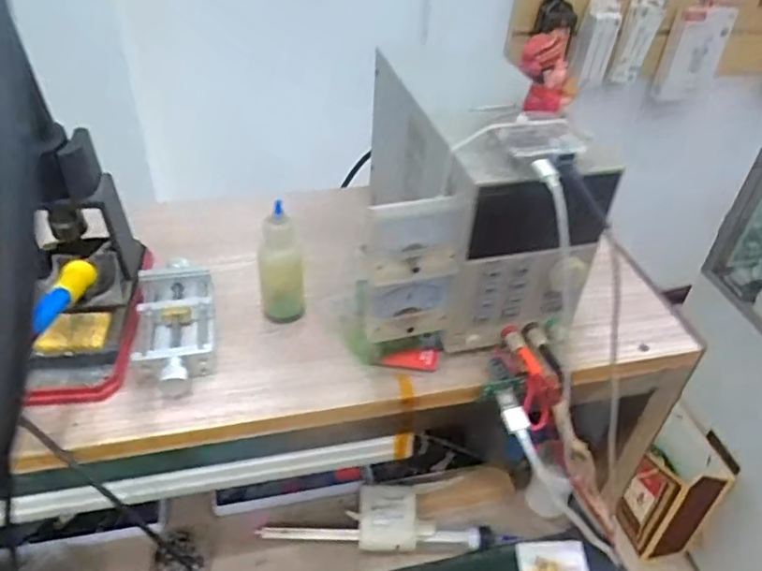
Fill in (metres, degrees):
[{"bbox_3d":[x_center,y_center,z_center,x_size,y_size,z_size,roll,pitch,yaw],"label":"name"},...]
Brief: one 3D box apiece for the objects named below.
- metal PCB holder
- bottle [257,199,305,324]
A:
[{"bbox_3d":[-0.164,0.028,0.484,0.056,0.033,0.136,-7,42,-12],"label":"metal PCB holder"},{"bbox_3d":[-0.080,-0.016,0.485,0.035,0.104,0.026,-3,41,-7],"label":"bottle"}]

